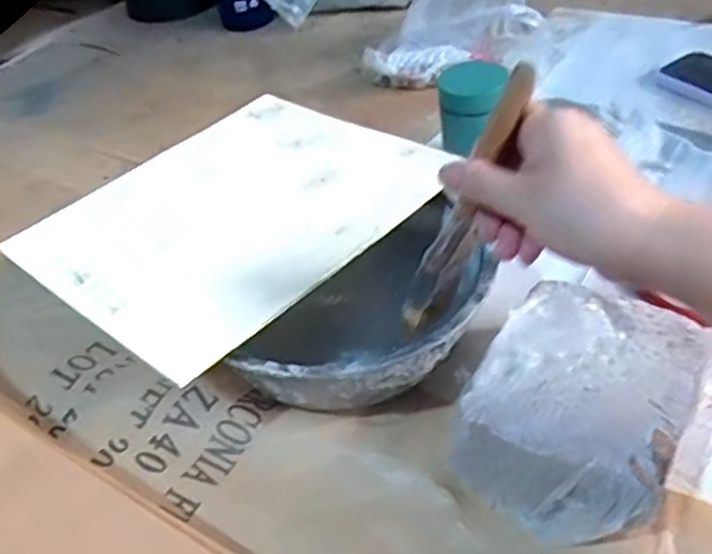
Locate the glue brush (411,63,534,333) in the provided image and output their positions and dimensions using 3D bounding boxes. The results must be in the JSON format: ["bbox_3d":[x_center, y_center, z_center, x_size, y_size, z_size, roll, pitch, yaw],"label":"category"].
[{"bbox_3d":[0.062,-0.039,0.399,0.022,0.160,0.016,1,35,-30],"label":"glue brush"}]

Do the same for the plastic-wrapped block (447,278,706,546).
[{"bbox_3d":[0.131,0.077,0.429,0.118,0.064,0.149,18,49,26],"label":"plastic-wrapped block"}]

